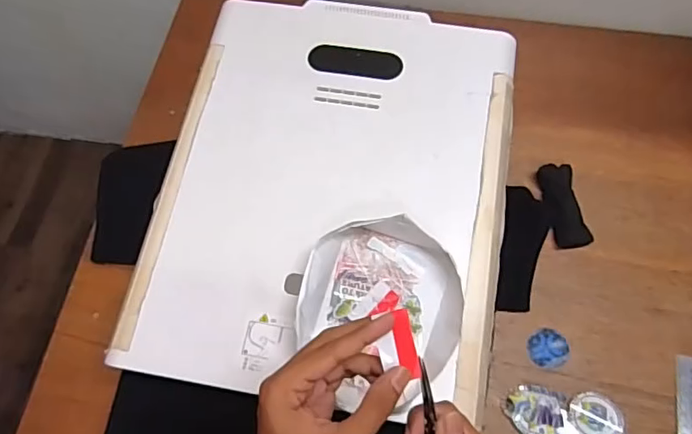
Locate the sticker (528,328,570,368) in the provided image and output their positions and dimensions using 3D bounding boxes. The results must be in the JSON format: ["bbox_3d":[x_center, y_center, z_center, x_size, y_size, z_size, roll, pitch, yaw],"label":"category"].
[{"bbox_3d":[0.273,0.177,0.723,0.053,0.005,0.050,-1,75,3],"label":"sticker"}]

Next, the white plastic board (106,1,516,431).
[{"bbox_3d":[-0.015,-0.046,0.641,0.403,0.025,0.496,9,69,5],"label":"white plastic board"}]

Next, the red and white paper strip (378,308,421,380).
[{"bbox_3d":[0.036,0.090,0.374,0.025,0.004,0.046,-11,81,0],"label":"red and white paper strip"}]

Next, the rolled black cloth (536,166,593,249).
[{"bbox_3d":[0.315,-0.017,0.780,0.055,0.016,0.124,-10,69,-3],"label":"rolled black cloth"}]

